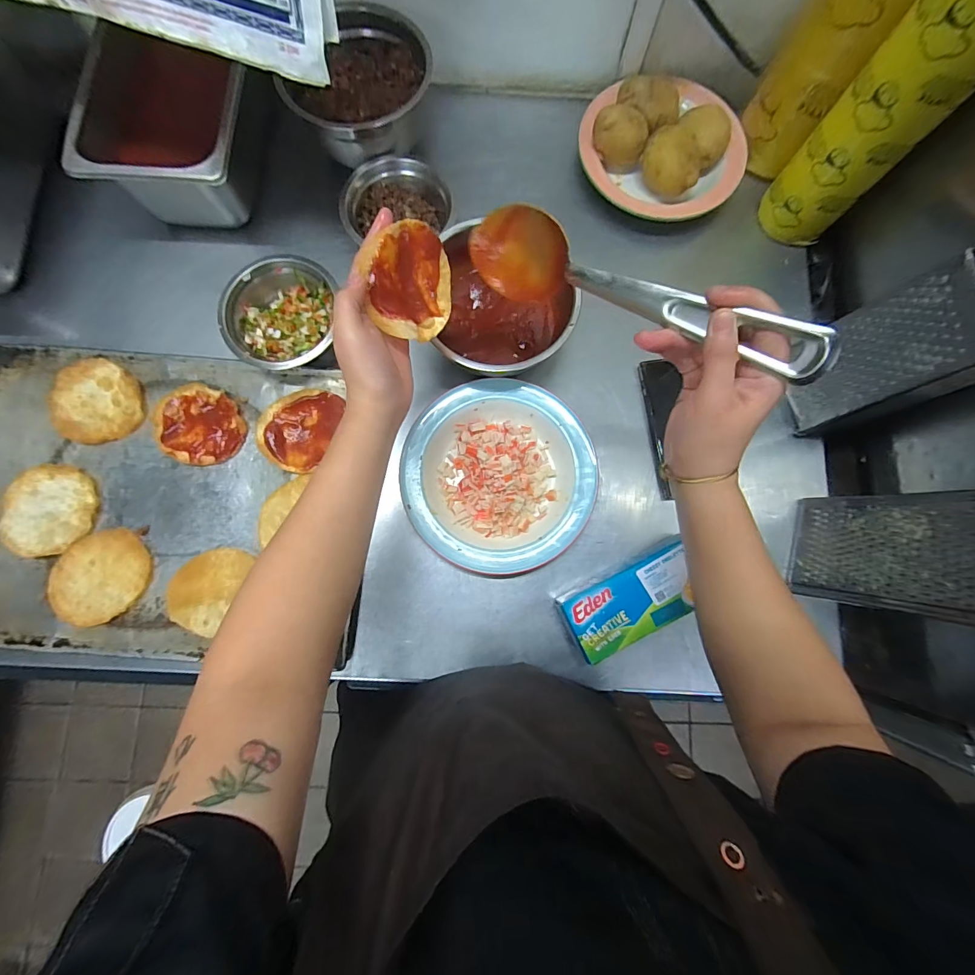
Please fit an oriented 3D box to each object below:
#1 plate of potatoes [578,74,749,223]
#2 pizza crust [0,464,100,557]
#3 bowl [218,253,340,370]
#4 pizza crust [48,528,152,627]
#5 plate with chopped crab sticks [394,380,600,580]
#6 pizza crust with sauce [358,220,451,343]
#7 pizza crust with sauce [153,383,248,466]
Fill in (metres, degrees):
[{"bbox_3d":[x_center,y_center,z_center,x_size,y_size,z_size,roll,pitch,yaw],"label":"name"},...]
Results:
[{"bbox_3d":[0.217,-0.432,0.516,0.193,0.057,0.169,-6,83,-3],"label":"plate of potatoes"},{"bbox_3d":[-0.481,0.025,0.454,0.087,0.020,0.097,1,83,-2],"label":"pizza crust"},{"bbox_3d":[-0.239,-0.197,0.470,0.115,0.040,0.121,0,81,-1],"label":"bowl"},{"bbox_3d":[-0.417,0.096,0.446,0.094,0.019,0.095,-7,81,-2],"label":"pizza crust"},{"bbox_3d":[0.012,-0.014,0.459,0.204,0.027,0.208,0,81,-1],"label":"plate with chopped crab sticks"},{"bbox_3d":[-0.064,-0.174,0.349,0.079,0.011,0.090,1,98,-44],"label":"pizza crust with sauce"},{"bbox_3d":[-0.333,-0.073,0.474,0.101,0.010,0.088,18,81,2],"label":"pizza crust with sauce"}]

